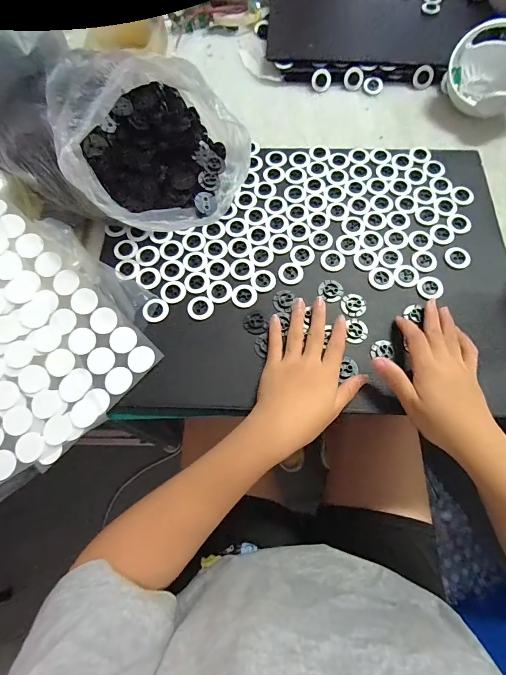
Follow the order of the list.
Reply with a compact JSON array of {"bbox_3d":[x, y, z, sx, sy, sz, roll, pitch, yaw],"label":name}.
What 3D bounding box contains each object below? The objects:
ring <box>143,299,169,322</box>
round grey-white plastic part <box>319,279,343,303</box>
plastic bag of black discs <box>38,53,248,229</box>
[{"bbox_3d":[-0.108,-0.030,0.395,0.028,0.004,0.026,3,78,-15],"label":"ring"},{"bbox_3d":[0.090,-0.054,0.404,0.027,0.004,0.026,-1,68,1],"label":"round grey-white plastic part"},{"bbox_3d":[-0.109,-0.223,0.399,0.187,0.138,0.174,-20,70,-7],"label":"plastic bag of black discs"}]

